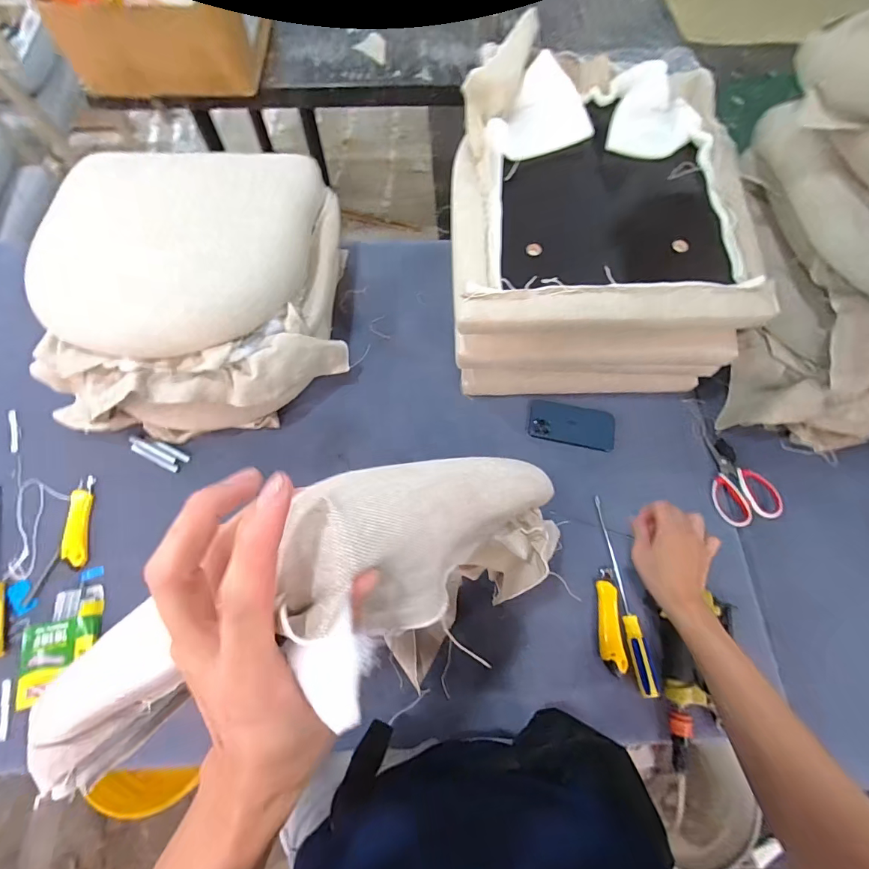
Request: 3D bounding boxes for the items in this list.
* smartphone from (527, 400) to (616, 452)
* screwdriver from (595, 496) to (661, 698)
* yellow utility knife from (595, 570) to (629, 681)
[{"bbox_3d":[0.266,-0.018,0.816,0.165,0.012,0.079,11,69,3],"label":"smartphone"},{"bbox_3d":[0.313,0.255,0.699,0.027,0.028,0.307,-4,68,-3],"label":"screwdriver"},{"bbox_3d":[0.285,0.297,0.678,0.035,0.020,0.151,5,68,1],"label":"yellow utility knife"}]

